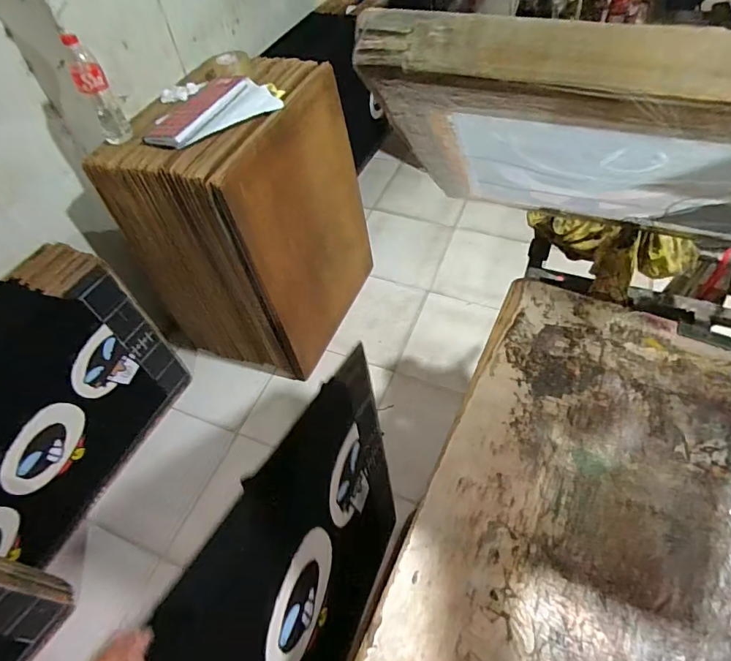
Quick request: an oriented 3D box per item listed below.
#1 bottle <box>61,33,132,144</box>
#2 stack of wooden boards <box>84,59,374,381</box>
[{"bbox_3d":[-0.623,-0.547,1.071,0.071,0.231,0.069,-27,56,-16],"label":"bottle"},{"bbox_3d":[-0.341,-0.334,1.513,0.496,0.808,0.617,19,56,17],"label":"stack of wooden boards"}]

